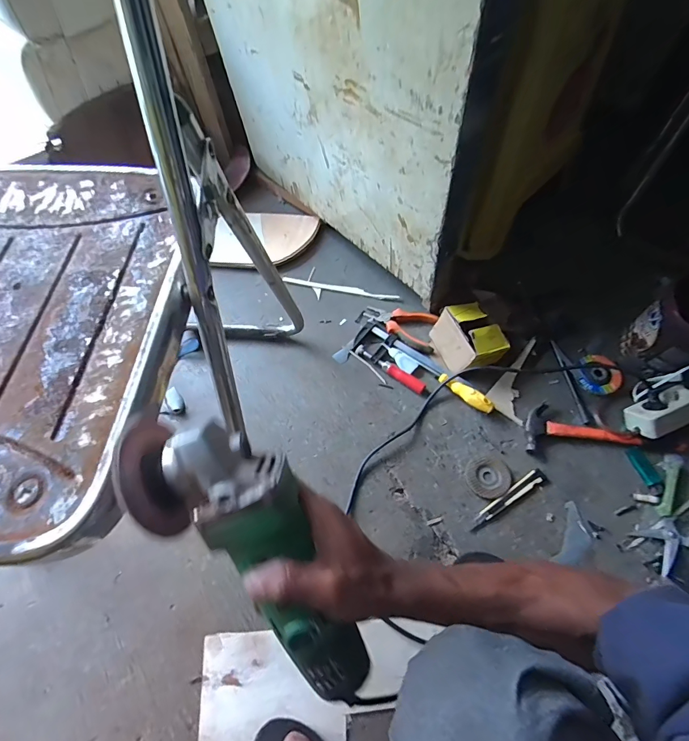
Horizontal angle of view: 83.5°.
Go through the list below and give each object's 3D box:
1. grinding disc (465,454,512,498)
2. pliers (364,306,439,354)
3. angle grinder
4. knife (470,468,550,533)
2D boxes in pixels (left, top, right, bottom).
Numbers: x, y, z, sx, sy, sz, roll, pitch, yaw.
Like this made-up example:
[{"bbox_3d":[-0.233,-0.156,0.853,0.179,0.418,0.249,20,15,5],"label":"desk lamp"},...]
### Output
[{"bbox_3d":[0.247,0.181,0.660,0.076,0.005,0.069,-22,67,-8],"label":"grinding disc"},{"bbox_3d":[0.112,-0.093,0.780,0.149,0.022,0.079,17,67,9],"label":"pliers"},{"bbox_3d":[-0.053,0.143,0.298,0.089,0.077,0.283,-36,100,-14],"label":"angle grinder"},{"bbox_3d":[0.272,0.210,0.638,0.157,0.018,0.030,-27,68,-11],"label":"knife"}]

